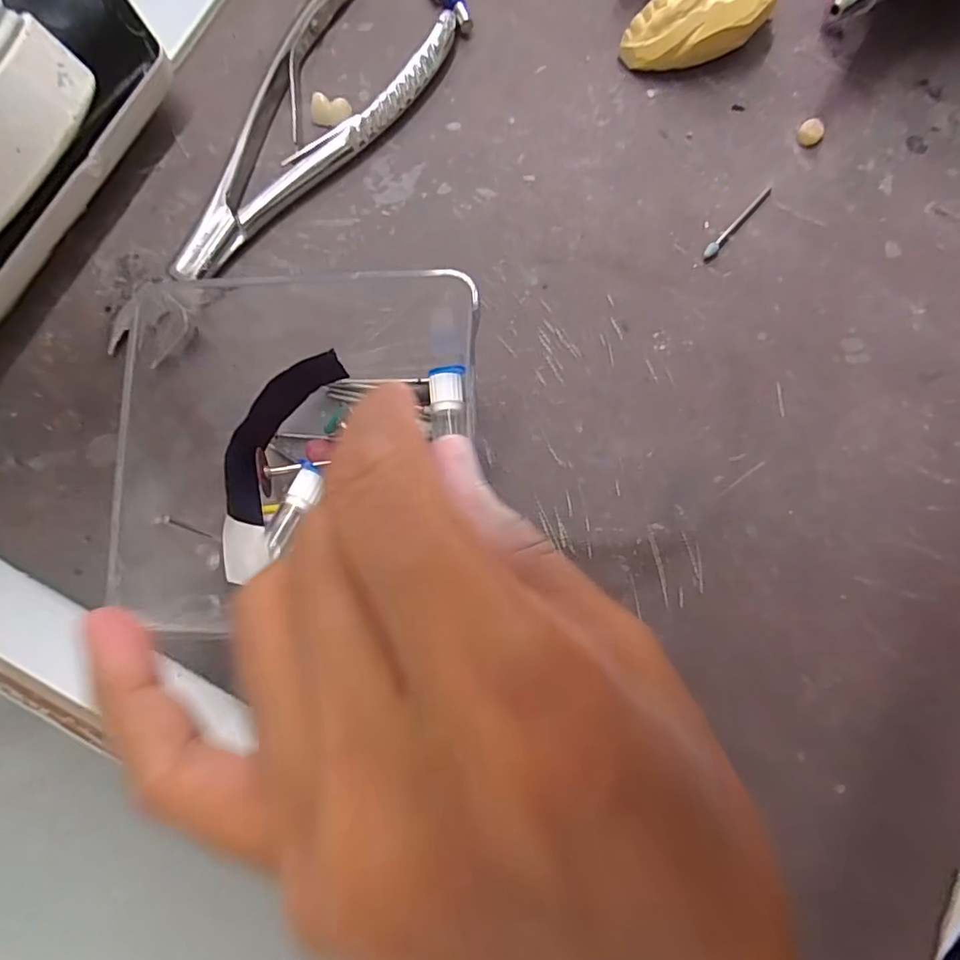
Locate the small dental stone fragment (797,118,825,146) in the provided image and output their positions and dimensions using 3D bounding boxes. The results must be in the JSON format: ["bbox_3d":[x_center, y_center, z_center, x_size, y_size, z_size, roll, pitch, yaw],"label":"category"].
[{"bbox_3d":[0.138,-0.145,0.220,0.010,0.004,0.011,0,80,1],"label":"small dental stone fragment"}]

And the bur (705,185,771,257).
[{"bbox_3d":[0.104,-0.105,0.213,0.004,0.004,0.042,41,83,8],"label":"bur"}]

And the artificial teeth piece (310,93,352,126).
[{"bbox_3d":[-0.063,-0.157,0.223,0.018,0.007,0.009,15,81,4],"label":"artificial teeth piece"}]

